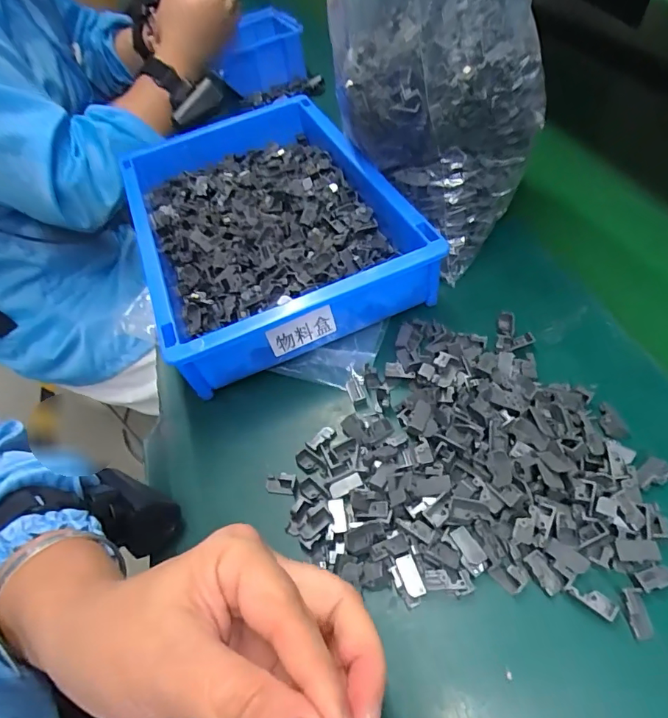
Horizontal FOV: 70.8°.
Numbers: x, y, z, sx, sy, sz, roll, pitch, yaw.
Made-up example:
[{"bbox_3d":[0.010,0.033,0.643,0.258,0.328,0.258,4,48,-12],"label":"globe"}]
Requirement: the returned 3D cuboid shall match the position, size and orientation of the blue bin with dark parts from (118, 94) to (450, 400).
[{"bbox_3d":[-0.068,-0.132,0.426,0.208,0.056,0.312,-22,52,-9],"label":"blue bin with dark parts"}]

